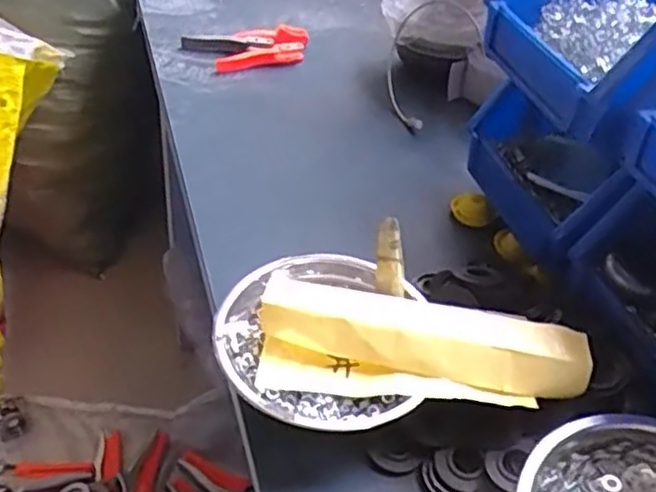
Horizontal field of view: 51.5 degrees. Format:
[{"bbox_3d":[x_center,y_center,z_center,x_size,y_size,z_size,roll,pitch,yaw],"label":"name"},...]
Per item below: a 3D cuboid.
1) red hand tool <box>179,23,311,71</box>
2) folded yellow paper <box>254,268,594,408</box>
[{"bbox_3d":[-0.108,-0.282,0.957,0.175,0.023,0.105,-6,42,-15],"label":"red hand tool"},{"bbox_3d":[0.070,0.070,0.495,0.234,0.031,0.070,7,40,1],"label":"folded yellow paper"}]

